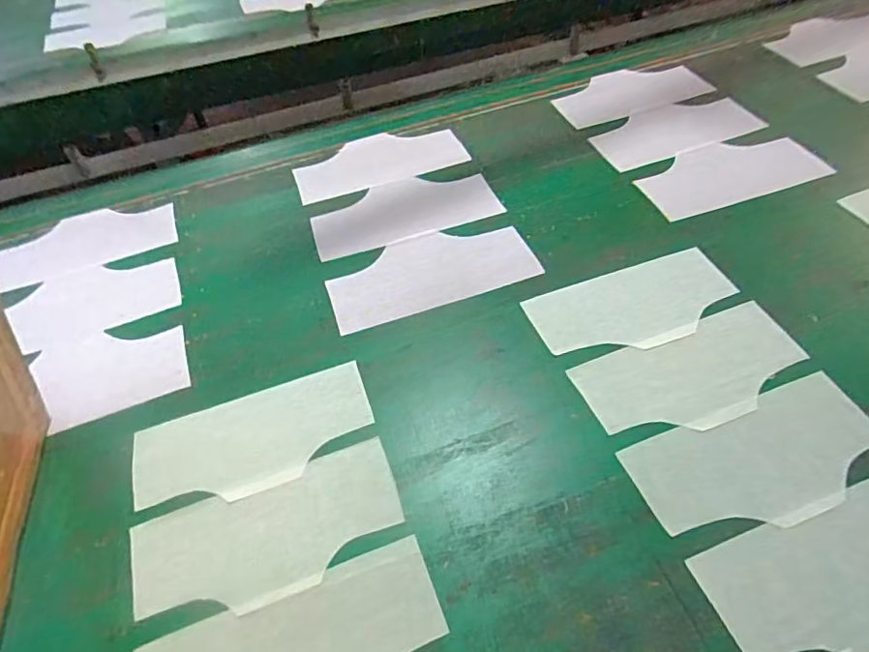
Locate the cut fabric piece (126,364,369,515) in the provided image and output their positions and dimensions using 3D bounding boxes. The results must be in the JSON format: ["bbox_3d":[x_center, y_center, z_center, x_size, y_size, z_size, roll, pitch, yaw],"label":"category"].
[{"bbox_3d":[-0.213,0.134,0.654,0.274,0.007,0.128,-17,54,-10],"label":"cut fabric piece"}]

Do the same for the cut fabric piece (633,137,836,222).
[{"bbox_3d":[0.491,-0.262,0.914,0.298,0.011,0.156,-17,51,-10],"label":"cut fabric piece"}]

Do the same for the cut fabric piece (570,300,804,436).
[{"bbox_3d":[0.318,0.055,0.665,0.280,0.009,0.132,-18,51,-11],"label":"cut fabric piece"}]

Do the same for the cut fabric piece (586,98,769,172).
[{"bbox_3d":[0.449,-0.367,1.016,0.323,0.010,0.146,-20,51,-12],"label":"cut fabric piece"}]

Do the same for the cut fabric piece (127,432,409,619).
[{"bbox_3d":[-0.173,0.222,0.579,0.275,0.005,0.129,-19,50,-10],"label":"cut fabric piece"}]

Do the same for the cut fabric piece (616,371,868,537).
[{"bbox_3d":[0.356,0.143,0.592,0.272,0.008,0.127,-18,51,-10],"label":"cut fabric piece"}]

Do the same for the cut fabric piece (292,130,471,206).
[{"bbox_3d":[-0.103,-0.309,1.011,0.303,0.011,0.144,-14,50,-7],"label":"cut fabric piece"}]

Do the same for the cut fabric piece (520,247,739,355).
[{"bbox_3d":[0.274,-0.030,0.744,0.276,0.007,0.129,-17,51,-9],"label":"cut fabric piece"}]

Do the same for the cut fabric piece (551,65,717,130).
[{"bbox_3d":[0.390,-0.476,1.105,0.319,0.011,0.159,-18,51,-13],"label":"cut fabric piece"}]

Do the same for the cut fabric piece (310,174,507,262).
[{"bbox_3d":[-0.052,-0.199,0.915,0.301,0.010,0.156,-14,50,-7],"label":"cut fabric piece"}]

